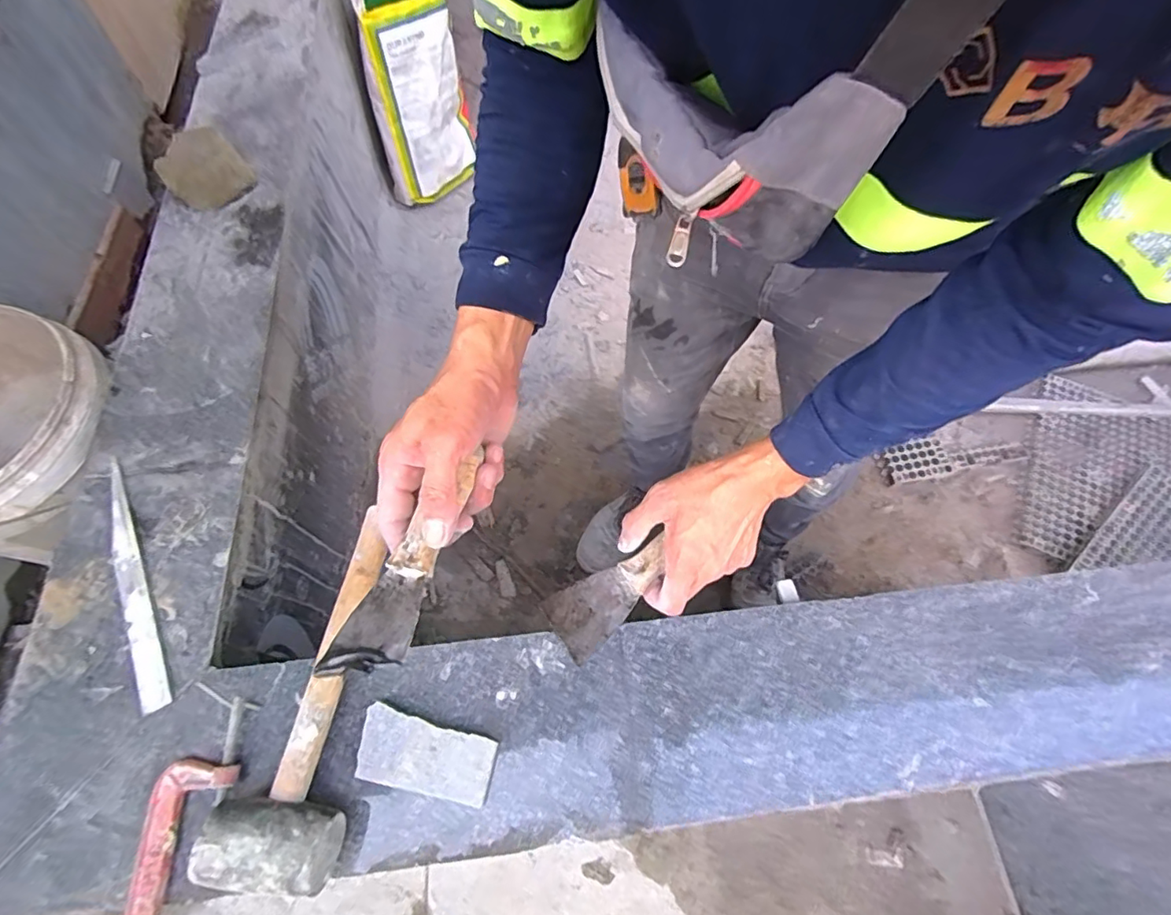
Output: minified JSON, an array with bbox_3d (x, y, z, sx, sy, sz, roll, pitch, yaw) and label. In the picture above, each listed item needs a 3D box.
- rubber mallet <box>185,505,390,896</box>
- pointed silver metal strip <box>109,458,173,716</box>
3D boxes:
[{"bbox_3d":[-0.236,0.203,0.508,0.099,0.054,0.326,5,53,1],"label":"rubber mallet"},{"bbox_3d":[-0.464,0.120,0.545,0.027,0.012,0.271,-28,69,-14],"label":"pointed silver metal strip"}]

